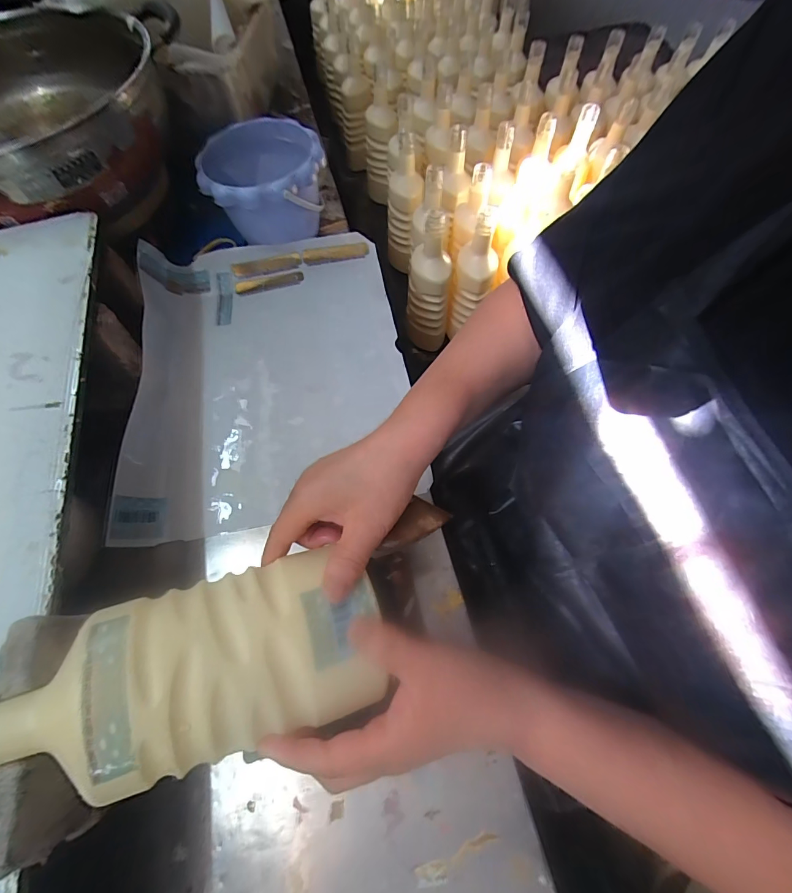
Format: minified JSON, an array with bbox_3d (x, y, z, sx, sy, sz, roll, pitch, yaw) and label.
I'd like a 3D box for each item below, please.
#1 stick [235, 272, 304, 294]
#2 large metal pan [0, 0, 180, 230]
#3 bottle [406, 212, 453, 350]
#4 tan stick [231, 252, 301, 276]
[{"bbox_3d":[-0.175,-0.226,0.549,0.093,0.006,0.017,-13,66,-3],"label":"stick"},{"bbox_3d":[-0.406,-0.374,0.456,0.283,0.100,0.309,8,64,4],"label":"large metal pan"},{"bbox_3d":[0.057,-0.271,0.675,0.073,0.245,0.063,9,64,4],"label":"bottle"},{"bbox_3d":[-0.171,-0.240,0.530,0.089,0.016,0.017,-12,66,-2],"label":"tan stick"}]

